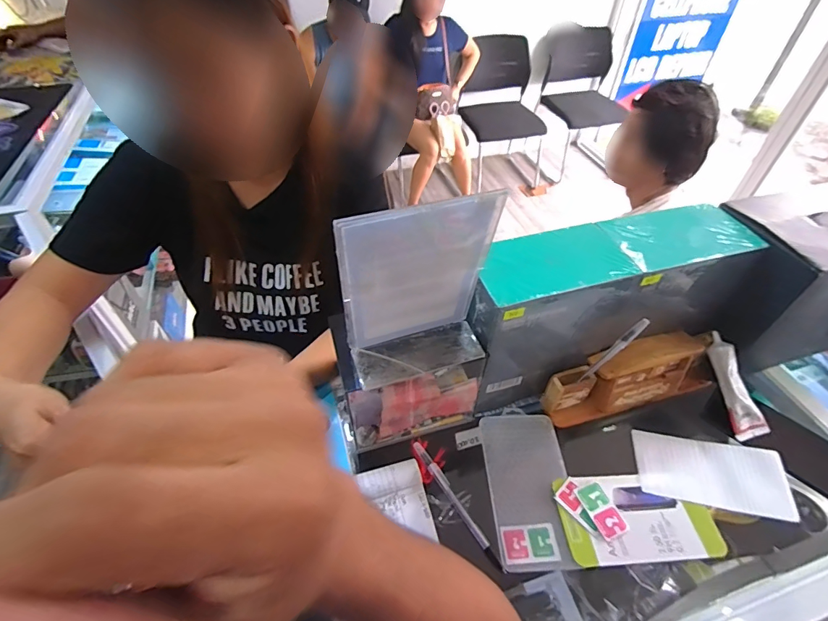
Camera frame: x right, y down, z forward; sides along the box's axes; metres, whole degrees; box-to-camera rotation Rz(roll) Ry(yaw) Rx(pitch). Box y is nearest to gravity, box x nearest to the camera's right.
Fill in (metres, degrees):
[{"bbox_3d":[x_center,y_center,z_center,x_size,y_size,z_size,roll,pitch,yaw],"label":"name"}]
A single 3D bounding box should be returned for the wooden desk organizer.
[{"bbox_3d":[0.276,0.079,0.520,0.231,0.094,0.055,-14,49,-13],"label":"wooden desk organizer"}]

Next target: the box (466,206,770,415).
[{"bbox_3d":[0.221,0.001,0.507,0.330,0.182,0.109,-11,48,-11],"label":"box"}]

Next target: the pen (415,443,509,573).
[{"bbox_3d":[0.048,0.208,0.456,0.013,0.015,0.152,-26,53,-23],"label":"pen"}]

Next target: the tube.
[{"bbox_3d":[0.398,0.093,0.519,0.039,0.018,0.129,-12,81,-12],"label":"tube"}]

